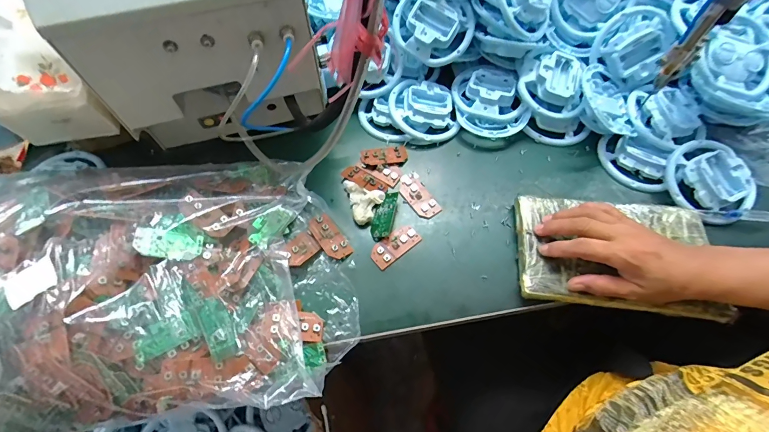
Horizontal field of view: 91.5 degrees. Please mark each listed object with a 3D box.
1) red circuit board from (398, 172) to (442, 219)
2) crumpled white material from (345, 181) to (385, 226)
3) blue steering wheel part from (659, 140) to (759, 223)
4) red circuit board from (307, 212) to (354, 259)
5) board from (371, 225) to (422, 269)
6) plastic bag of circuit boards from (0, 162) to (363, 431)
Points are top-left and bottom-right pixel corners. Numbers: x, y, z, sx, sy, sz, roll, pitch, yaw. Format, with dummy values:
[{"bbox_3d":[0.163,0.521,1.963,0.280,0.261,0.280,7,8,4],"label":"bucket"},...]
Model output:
[{"bbox_3d":[0.041,-0.026,0.467,0.031,0.004,0.066,-26,66,-12],"label":"red circuit board"},{"bbox_3d":[-0.022,-0.020,0.461,0.041,0.013,0.061,-16,64,-7],"label":"crumpled white material"},{"bbox_3d":[0.393,-0.044,0.451,0.092,0.032,0.097,0,63,1],"label":"blue steering wheel part"},{"bbox_3d":[-0.064,0.024,0.437,0.029,0.010,0.060,-34,67,-15],"label":"red circuit board"},{"bbox_3d":[0.012,0.035,0.435,0.060,0.005,0.028,-36,68,-16],"label":"board"},{"bbox_3d":[-0.235,0.061,0.370,0.385,0.097,0.251,-8,63,-3],"label":"plastic bag of circuit boards"}]

